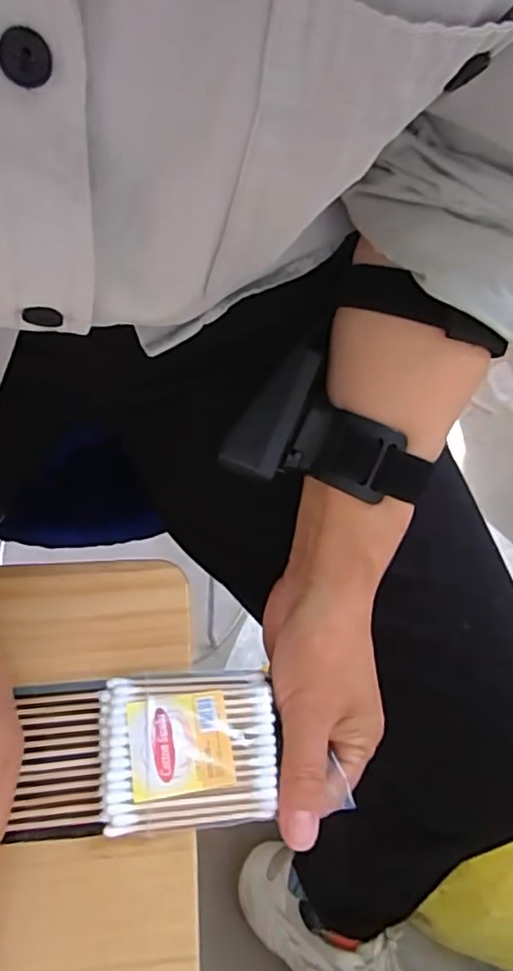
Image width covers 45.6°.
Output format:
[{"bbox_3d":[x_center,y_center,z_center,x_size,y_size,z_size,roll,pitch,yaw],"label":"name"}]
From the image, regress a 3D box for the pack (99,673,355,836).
[{"bbox_3d":[-0.029,0.113,0.264,0.073,0.019,0.061,-3,61,-5],"label":"pack"}]

